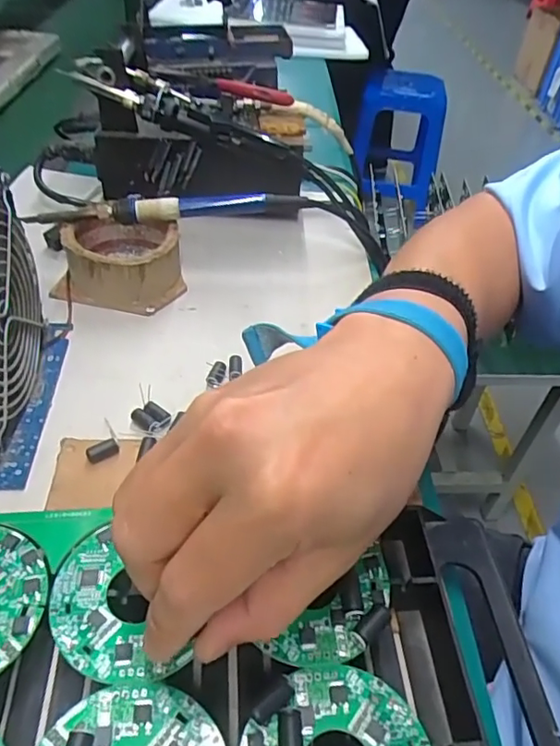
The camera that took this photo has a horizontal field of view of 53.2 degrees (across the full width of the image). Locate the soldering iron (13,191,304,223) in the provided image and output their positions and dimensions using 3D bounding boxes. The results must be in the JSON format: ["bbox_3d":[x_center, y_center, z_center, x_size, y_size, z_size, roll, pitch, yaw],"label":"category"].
[{"bbox_3d":[-0.083,-0.124,0.415,0.202,0.027,0.012,-1,45,-8],"label":"soldering iron"}]

